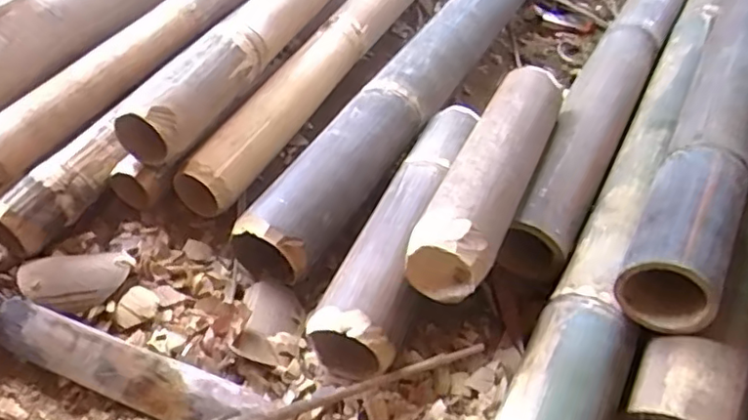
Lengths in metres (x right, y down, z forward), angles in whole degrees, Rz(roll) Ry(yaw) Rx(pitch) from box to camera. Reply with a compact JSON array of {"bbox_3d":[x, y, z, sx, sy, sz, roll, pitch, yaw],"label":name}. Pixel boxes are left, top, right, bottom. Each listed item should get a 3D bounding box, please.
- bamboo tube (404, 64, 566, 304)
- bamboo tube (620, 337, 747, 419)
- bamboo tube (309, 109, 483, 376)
[{"bbox_3d":[0.104,-0.044,0.511,0.059,0.053,0.280,23,48,13],"label":"bamboo tube"},{"bbox_3d":[0.213,0.133,0.421,0.079,0.067,0.074,19,47,11],"label":"bamboo tube"},{"bbox_3d":[0.034,0.006,0.516,0.065,0.059,0.288,20,47,12],"label":"bamboo tube"}]

